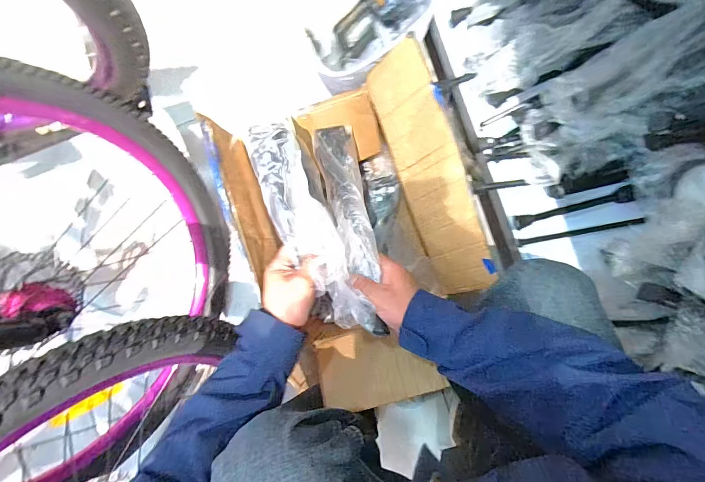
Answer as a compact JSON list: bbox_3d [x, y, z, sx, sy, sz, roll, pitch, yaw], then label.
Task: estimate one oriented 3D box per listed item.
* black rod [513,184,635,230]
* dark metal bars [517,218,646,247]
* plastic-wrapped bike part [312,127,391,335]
[{"bbox_3d":[0.348,-0.052,0.582,0.165,0.019,0.023,-17,86,32],"label":"black rod"},{"bbox_3d":[0.345,-0.013,0.564,0.172,0.012,0.010,-15,86,43],"label":"dark metal bars"},{"bbox_3d":[-0.009,-0.041,0.542,0.066,0.034,0.364,-11,57,5],"label":"plastic-wrapped bike part"}]

